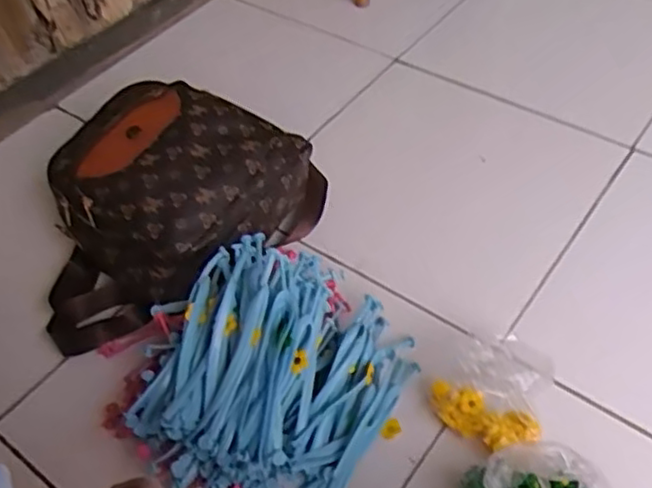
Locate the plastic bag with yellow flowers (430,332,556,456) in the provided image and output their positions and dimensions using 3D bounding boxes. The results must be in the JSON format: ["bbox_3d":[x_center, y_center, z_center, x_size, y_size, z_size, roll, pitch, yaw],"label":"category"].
[{"bbox_3d":[0.181,0.145,0.680,0.114,0.068,0.110,-35,56,-23],"label":"plastic bag with yellow flowers"}]

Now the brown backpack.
[{"bbox_3d":[-0.196,-0.036,0.797,0.287,0.157,0.325,14,52,15],"label":"brown backpack"}]

